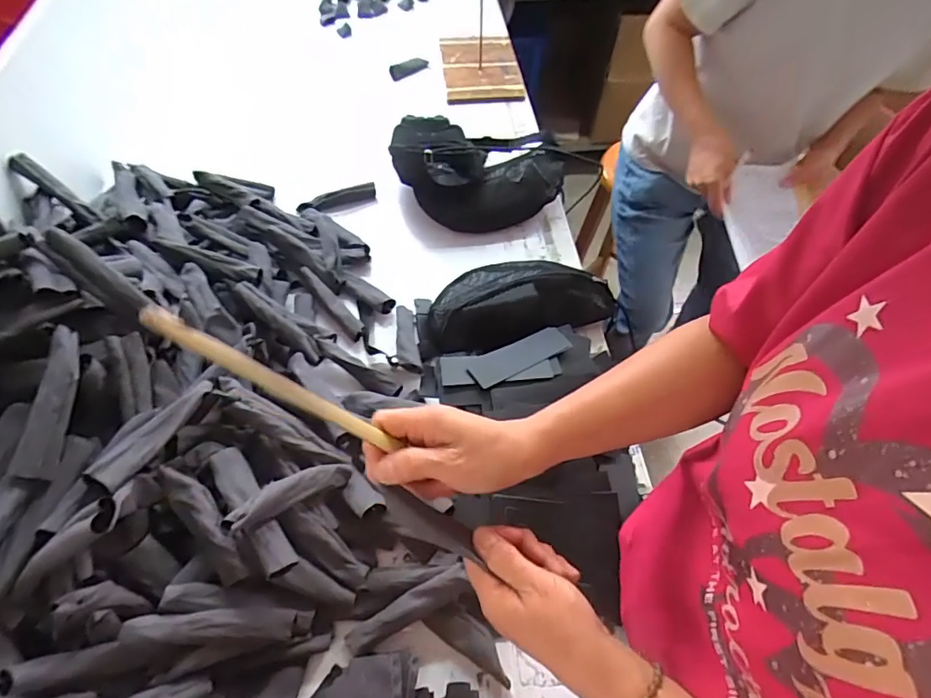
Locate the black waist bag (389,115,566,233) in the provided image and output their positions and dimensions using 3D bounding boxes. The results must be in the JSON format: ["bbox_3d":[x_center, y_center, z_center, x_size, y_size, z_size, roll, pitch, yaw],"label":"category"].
[{"bbox_3d":[0.006,-0.325,0.957,0.331,0.120,0.229,16,58,10],"label":"black waist bag"}]

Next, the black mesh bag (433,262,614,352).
[{"bbox_3d":[0.083,-0.080,0.804,0.288,0.081,0.151,-5,57,-4],"label":"black mesh bag"}]

